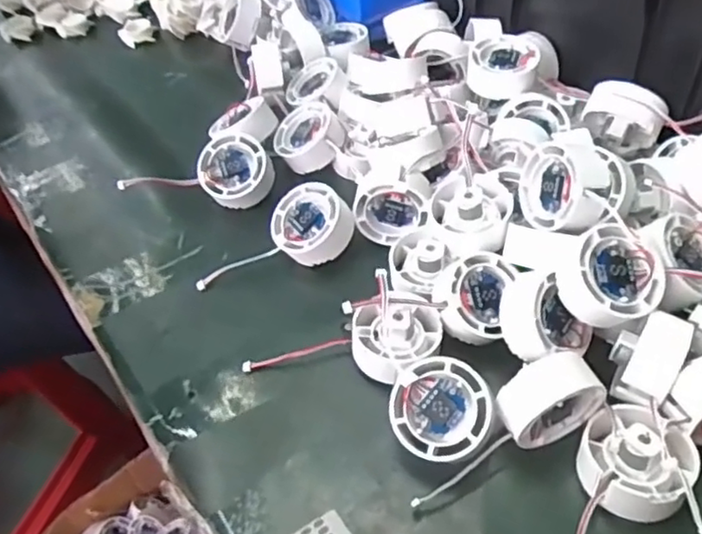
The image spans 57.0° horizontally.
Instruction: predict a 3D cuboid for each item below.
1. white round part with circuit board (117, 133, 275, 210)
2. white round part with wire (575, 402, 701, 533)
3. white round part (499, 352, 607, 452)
[{"bbox_3d":[-0.119,-0.074,0.511,0.117,0.040,0.048,2,50,8],"label":"white round part with circuit board"},{"bbox_3d":[0.130,0.118,0.316,0.052,0.032,0.111,24,56,24],"label":"white round part with wire"},{"bbox_3d":[0.106,0.072,0.346,0.055,0.052,0.025,-19,50,-11],"label":"white round part"}]

